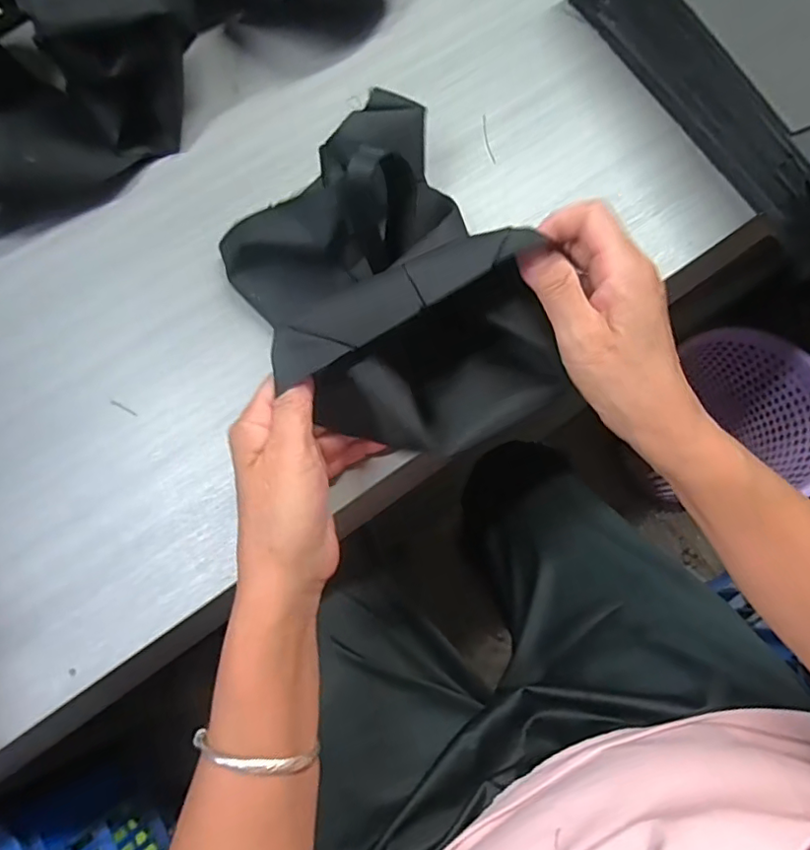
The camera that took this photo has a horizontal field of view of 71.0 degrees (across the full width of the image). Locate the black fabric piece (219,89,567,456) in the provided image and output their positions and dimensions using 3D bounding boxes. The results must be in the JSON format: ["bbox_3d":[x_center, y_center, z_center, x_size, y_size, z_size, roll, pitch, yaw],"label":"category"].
[{"bbox_3d":[-0.014,-0.089,0.329,0.149,0.077,0.222,-27,76,-5],"label":"black fabric piece"}]

